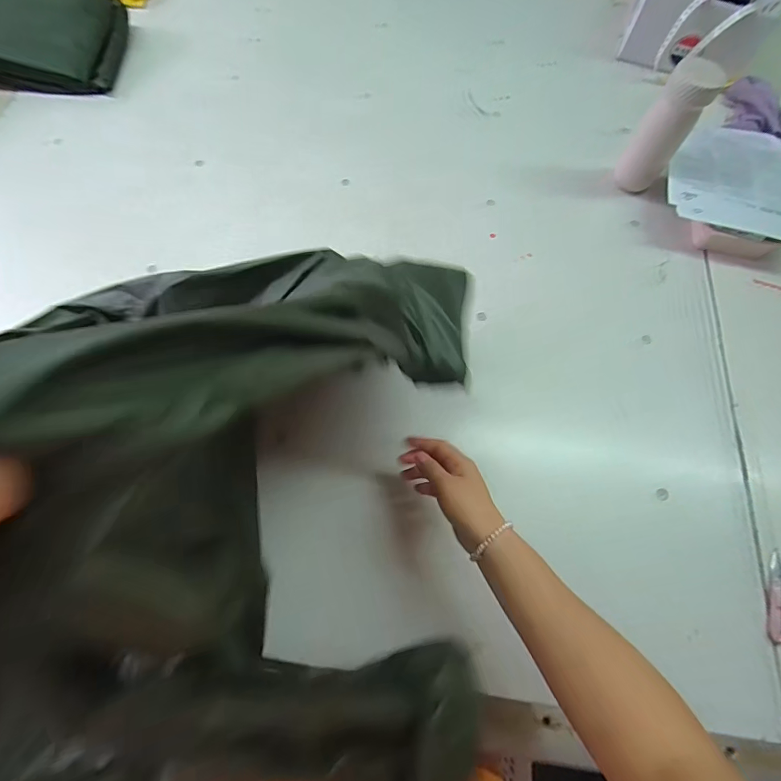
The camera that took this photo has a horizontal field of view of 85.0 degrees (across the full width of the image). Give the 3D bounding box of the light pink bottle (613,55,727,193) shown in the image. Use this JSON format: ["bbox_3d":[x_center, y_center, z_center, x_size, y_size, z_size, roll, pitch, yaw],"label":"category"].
[{"bbox_3d":[0.413,-0.394,0.642,0.058,0.183,0.056,21,70,5],"label":"light pink bottle"}]

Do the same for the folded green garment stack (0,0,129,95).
[{"bbox_3d":[-0.643,-0.643,0.742,0.299,0.097,0.223,3,69,-1],"label":"folded green garment stack"}]

